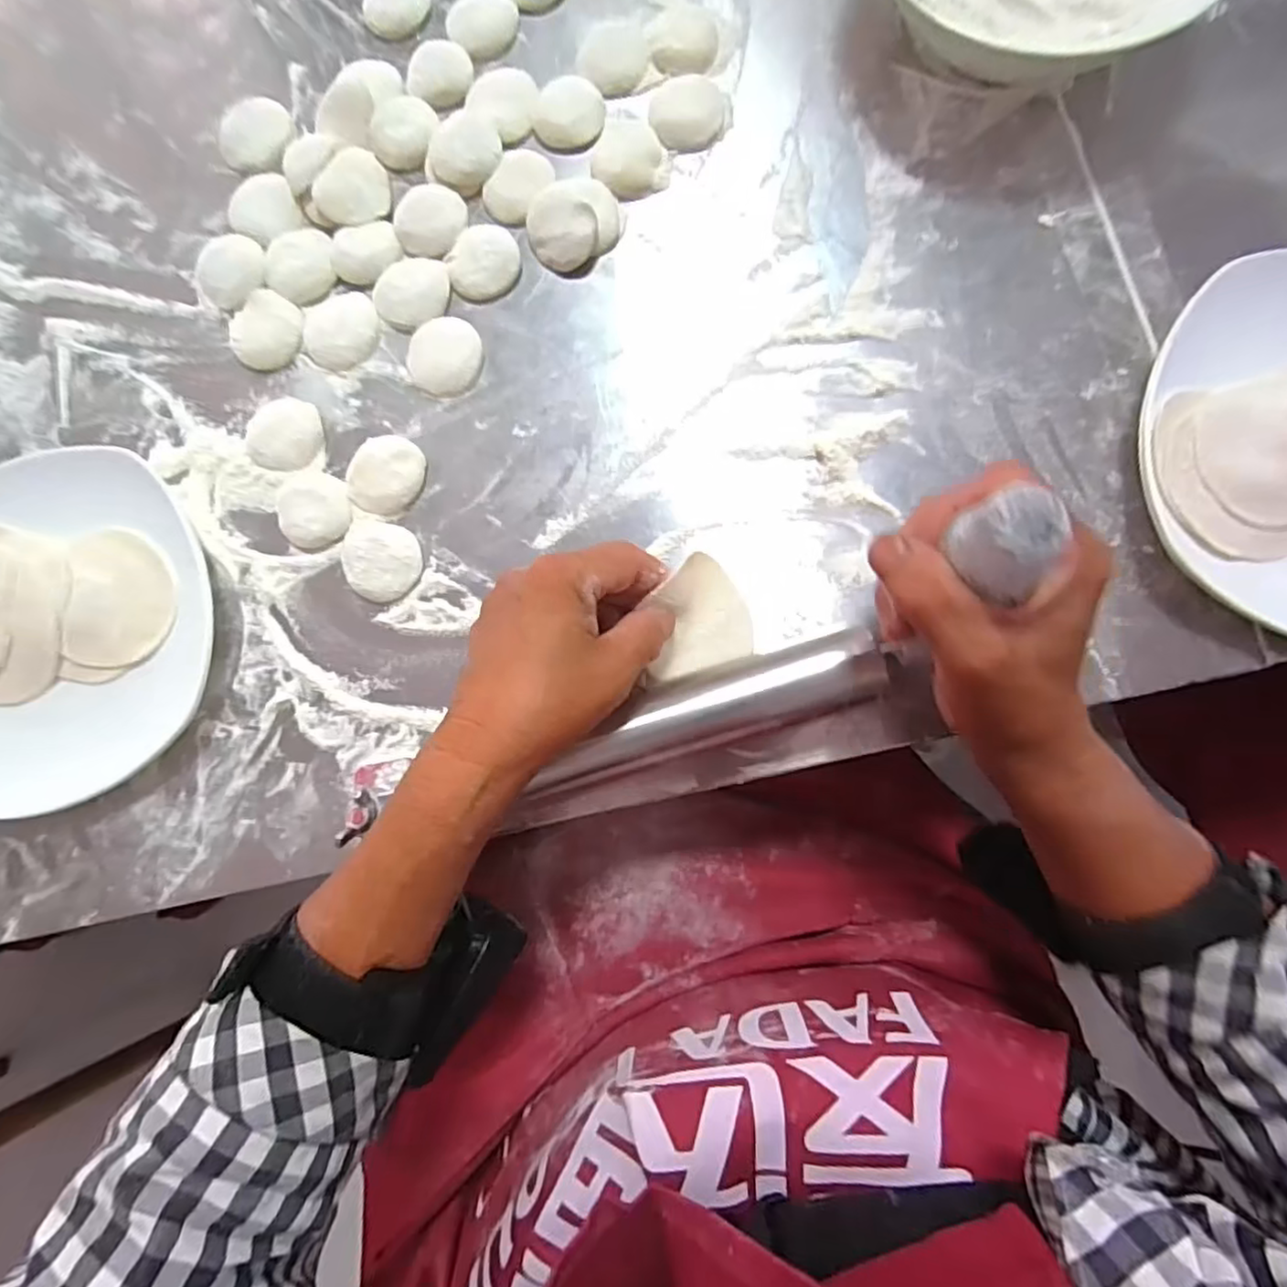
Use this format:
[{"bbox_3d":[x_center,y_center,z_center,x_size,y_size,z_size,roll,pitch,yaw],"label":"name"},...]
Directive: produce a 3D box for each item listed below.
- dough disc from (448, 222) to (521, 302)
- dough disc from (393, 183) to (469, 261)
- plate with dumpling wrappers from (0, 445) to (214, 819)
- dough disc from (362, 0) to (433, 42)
[{"bbox_3d":[-0.086,-0.204,0.343,0.036,0.005,0.039,-1,82,5],"label":"dough disc"},{"bbox_3d":[-0.117,-0.231,0.350,0.039,0.005,0.040,-1,82,5],"label":"dough disc"},{"bbox_3d":[-0.310,-0.010,0.331,0.175,0.023,0.175,-23,80,2],"label":"plate with dumpling wrappers"},{"bbox_3d":[-0.144,-0.374,0.375,0.036,0.004,0.040,21,84,8],"label":"dough disc"}]

